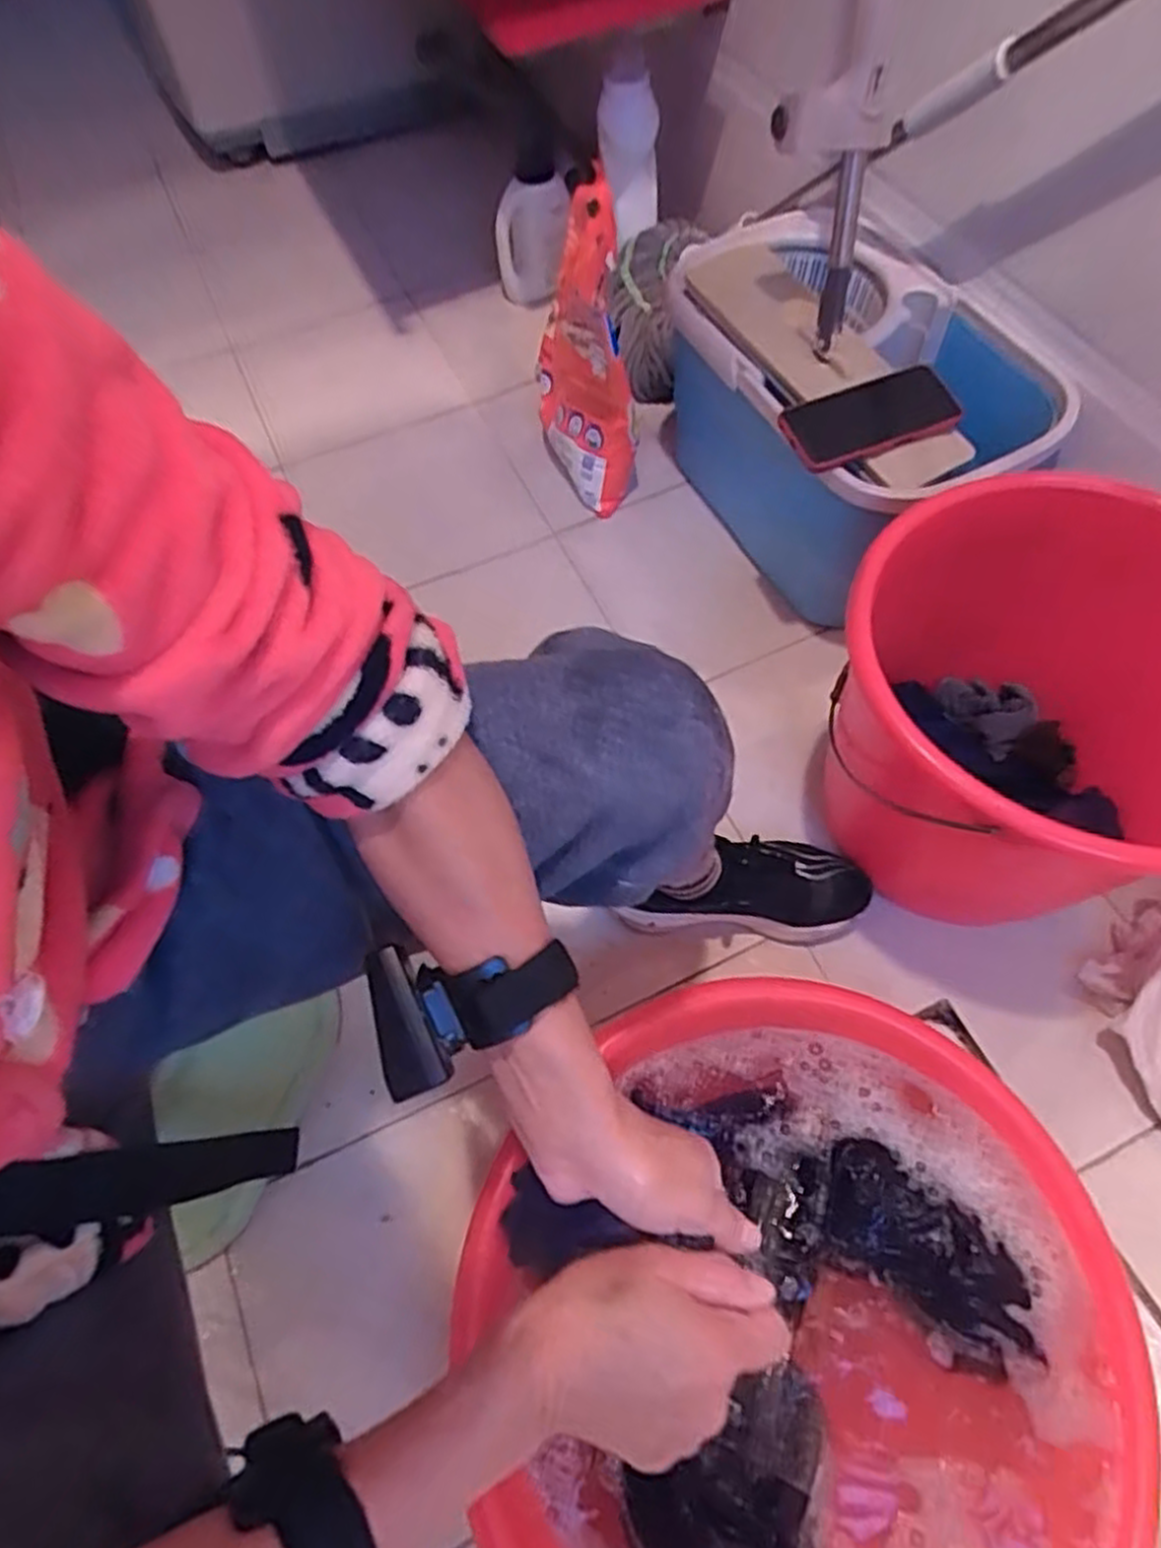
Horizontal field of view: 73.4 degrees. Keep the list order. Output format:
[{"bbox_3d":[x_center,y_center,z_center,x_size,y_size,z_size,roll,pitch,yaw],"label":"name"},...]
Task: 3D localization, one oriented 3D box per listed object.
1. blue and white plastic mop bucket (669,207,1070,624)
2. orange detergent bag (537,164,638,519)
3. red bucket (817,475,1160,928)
[{"bbox_3d":[0.296,-0.425,0.958,0.289,0.315,0.471,-24,64,-10],"label":"blue and white plastic mop bucket"},{"bbox_3d":[0.002,-0.533,1.013,0.109,0.324,0.246,-9,62,-3],"label":"orange detergent bag"},{"bbox_3d":[0.378,-0.033,0.699,0.285,0.288,0.327,18,64,11],"label":"red bucket"}]

